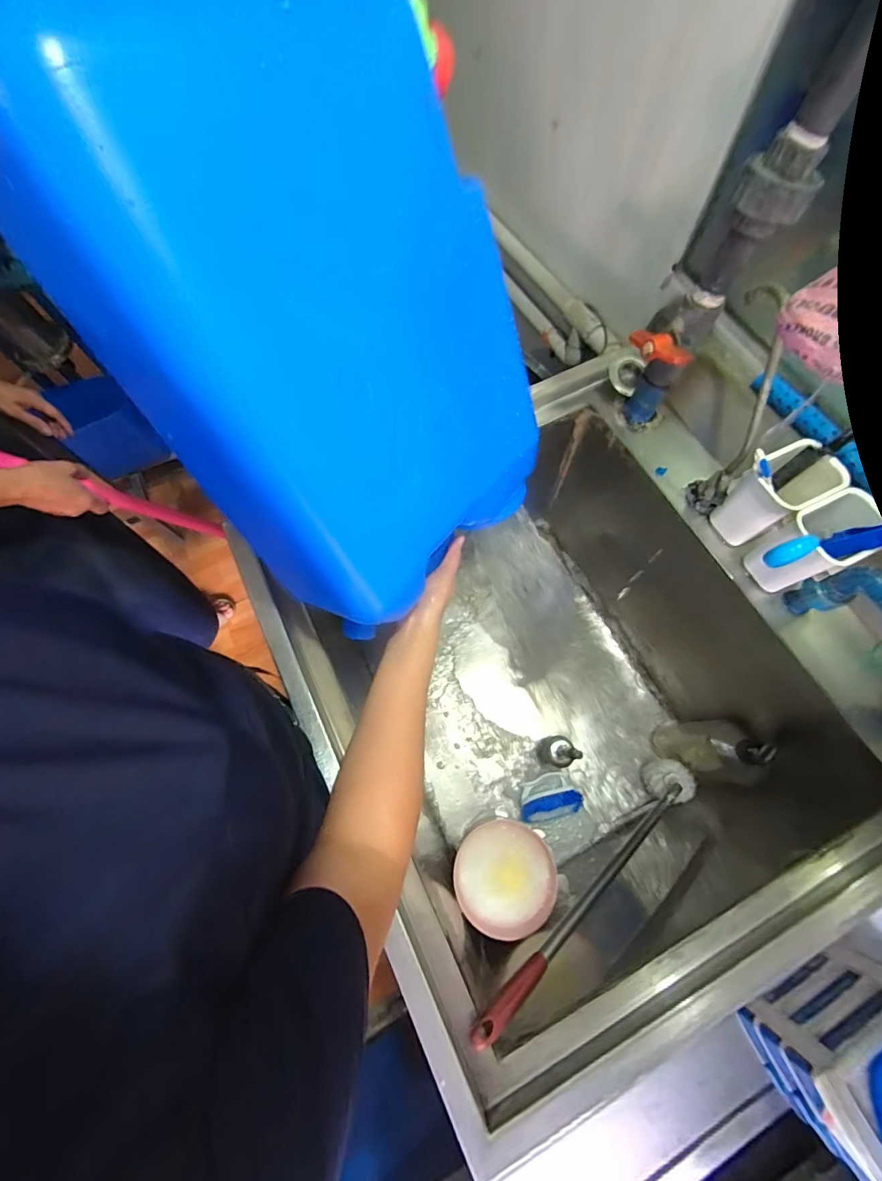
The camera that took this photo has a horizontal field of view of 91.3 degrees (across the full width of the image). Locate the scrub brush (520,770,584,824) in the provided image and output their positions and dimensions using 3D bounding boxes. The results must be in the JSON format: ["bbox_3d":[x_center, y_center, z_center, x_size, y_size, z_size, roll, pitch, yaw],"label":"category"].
[{"bbox_3d":[0.198,0.387,0.796,0.108,0.068,0.076,-20,71,-5],"label":"scrub brush"}]

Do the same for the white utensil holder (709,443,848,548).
[{"bbox_3d":[0.398,-0.109,0.528,0.086,0.120,0.071,-25,71,-6],"label":"white utensil holder"}]

